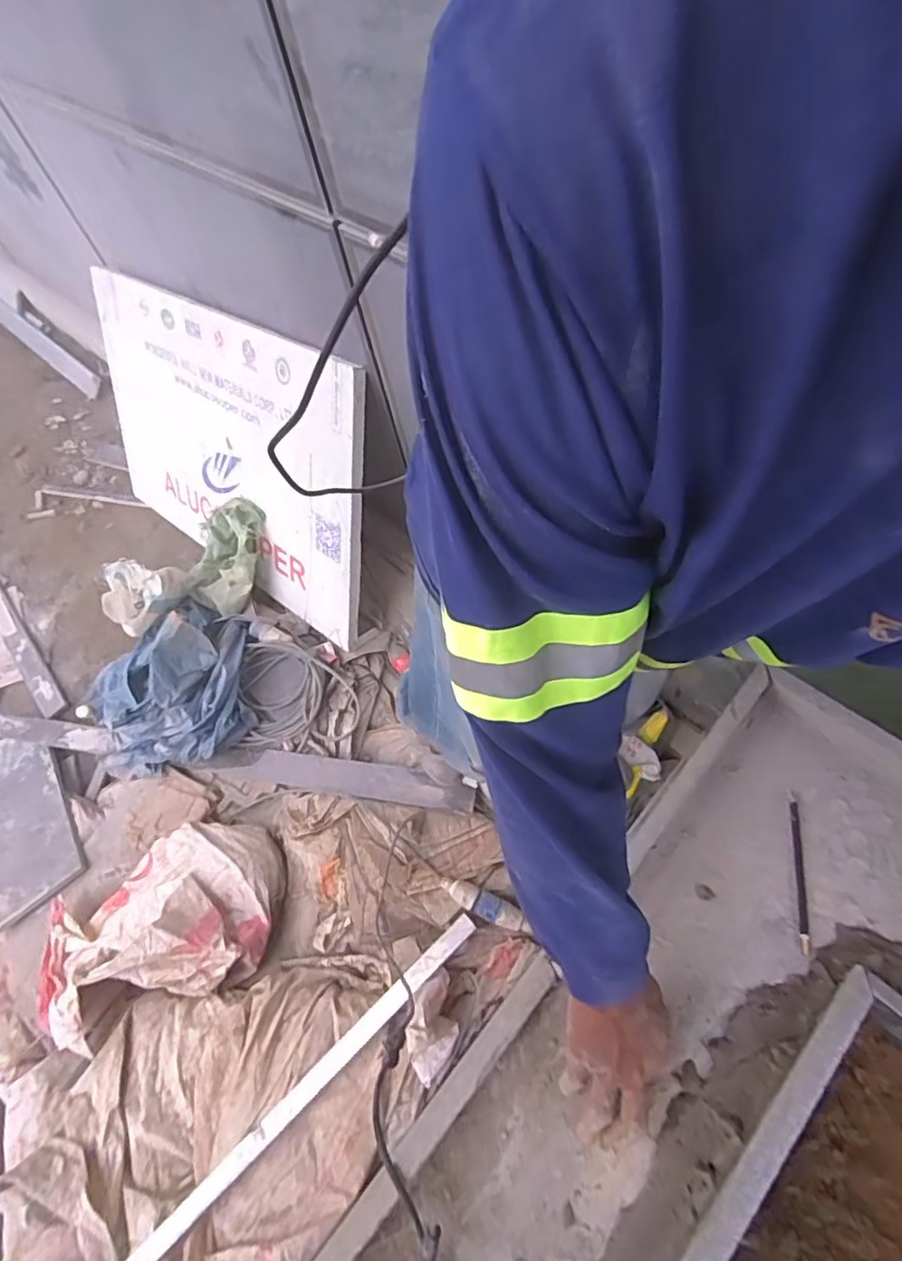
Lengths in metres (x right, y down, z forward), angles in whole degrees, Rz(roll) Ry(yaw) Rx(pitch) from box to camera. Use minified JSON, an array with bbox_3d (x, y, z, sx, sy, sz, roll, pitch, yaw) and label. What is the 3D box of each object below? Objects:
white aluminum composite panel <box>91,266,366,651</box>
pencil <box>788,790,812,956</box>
[{"bbox_3d":[-0.676,-0.515,1.688,1.189,0.732,0.040,32,42,27],"label":"white aluminum composite panel"},{"bbox_3d":[0.347,0.238,0.597,0.011,0.008,0.149,4,63,12],"label":"pencil"}]

